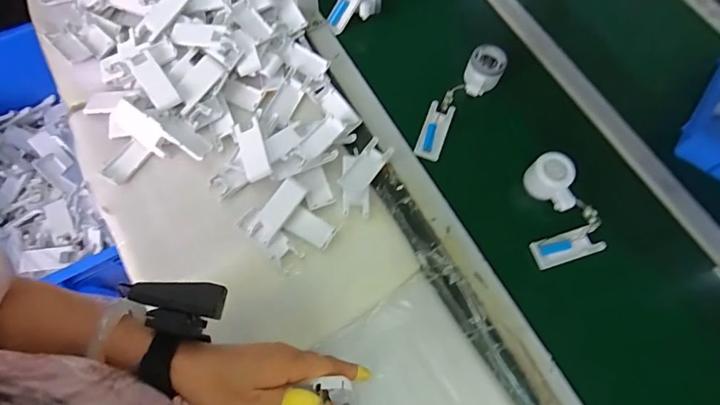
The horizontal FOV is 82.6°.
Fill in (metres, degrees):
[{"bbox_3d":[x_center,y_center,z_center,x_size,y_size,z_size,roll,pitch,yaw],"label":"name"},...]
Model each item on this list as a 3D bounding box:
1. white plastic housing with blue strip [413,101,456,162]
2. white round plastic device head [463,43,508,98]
[{"bbox_3d":[0.122,-0.116,0.666,0.041,0.008,0.106,20,69,6],"label":"white plastic housing with blue strip"},{"bbox_3d":[0.205,-0.216,0.684,0.057,0.046,0.085,28,70,9],"label":"white round plastic device head"}]

